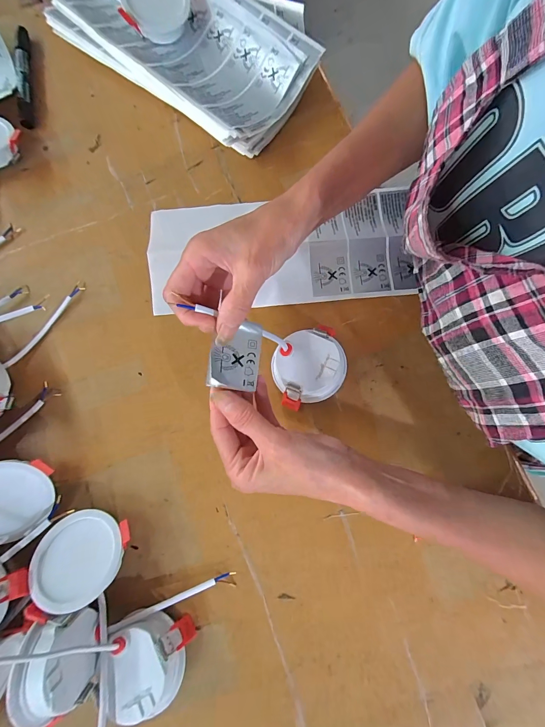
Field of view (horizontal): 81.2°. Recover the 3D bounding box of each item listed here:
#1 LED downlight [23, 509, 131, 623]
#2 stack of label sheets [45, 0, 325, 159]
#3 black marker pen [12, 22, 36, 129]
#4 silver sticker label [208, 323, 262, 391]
[{"bbox_3d":[-0.164,0.166,0.268,0.070,0.025,0.076,17,56,11],"label":"LED downlight"},{"bbox_3d":[-0.103,-0.375,0.369,0.309,0.054,0.154,39,82,7],"label":"stack of label sheets"},{"bbox_3d":[-0.303,-0.355,0.385,0.016,0.016,0.154,-12,79,-2],"label":"black marker pen"},{"bbox_3d":[-0.028,-0.008,0.247,0.040,0.004,0.055,10,72,-20],"label":"silver sticker label"}]

